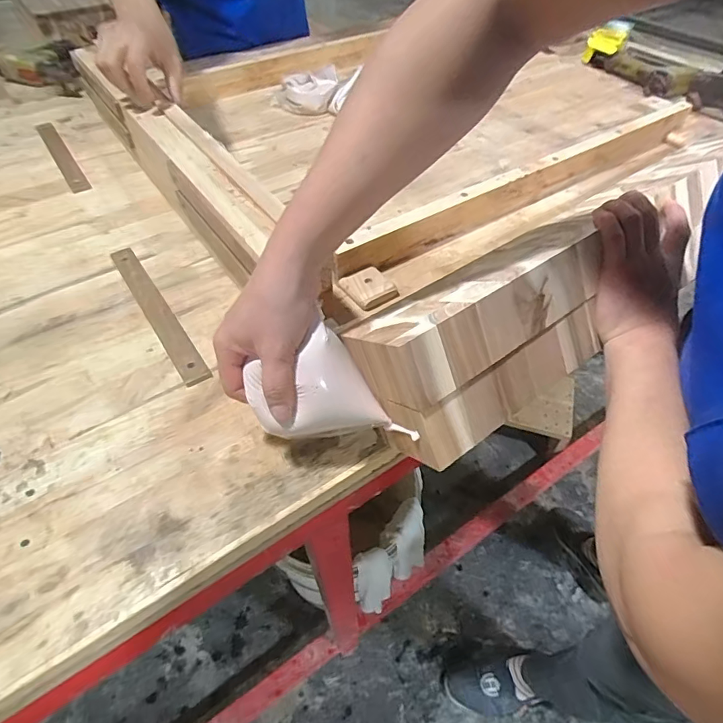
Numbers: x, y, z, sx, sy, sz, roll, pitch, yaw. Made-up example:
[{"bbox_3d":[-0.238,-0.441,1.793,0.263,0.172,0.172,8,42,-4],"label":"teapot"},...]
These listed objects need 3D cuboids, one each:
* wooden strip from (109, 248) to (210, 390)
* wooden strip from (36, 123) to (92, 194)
[{"bbox_3d":[-0.224,-0.056,0.523,0.026,0.008,0.234,-28,56,-22],"label":"wooden strip"},{"bbox_3d":[-0.462,-0.320,0.729,0.026,0.015,0.220,-28,56,-23],"label":"wooden strip"}]

